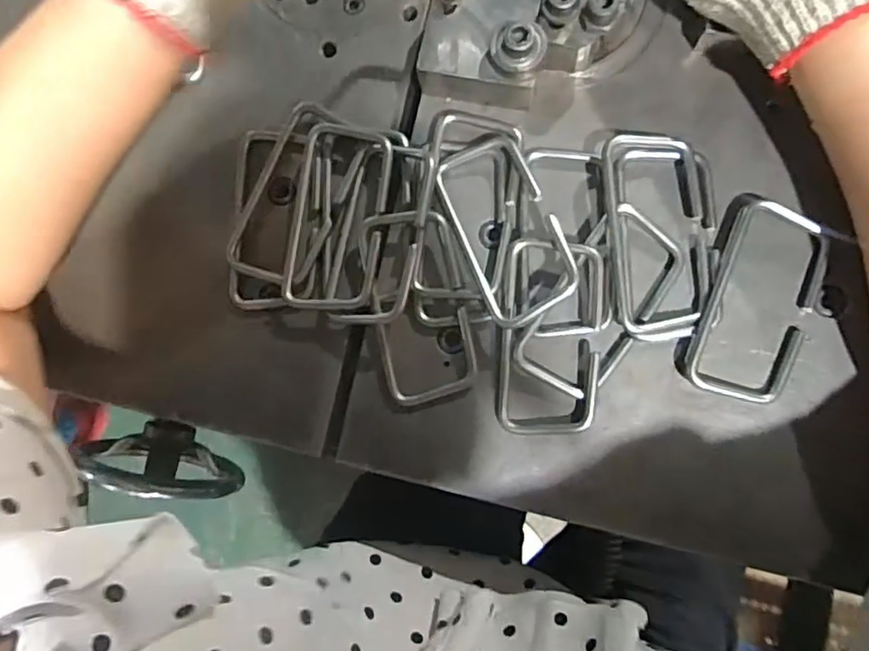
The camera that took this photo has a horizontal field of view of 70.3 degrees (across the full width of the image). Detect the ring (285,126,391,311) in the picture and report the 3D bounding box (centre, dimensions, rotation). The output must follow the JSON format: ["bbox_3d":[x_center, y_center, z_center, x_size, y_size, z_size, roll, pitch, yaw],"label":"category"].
[{"bbox_3d":[-0.053,-0.060,0.347,0.052,0.010,0.104,5,84,7],"label":"ring"}]

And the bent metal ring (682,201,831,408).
[{"bbox_3d":[0.172,-0.011,0.324,0.053,0.013,0.102,22,88,8],"label":"bent metal ring"}]

